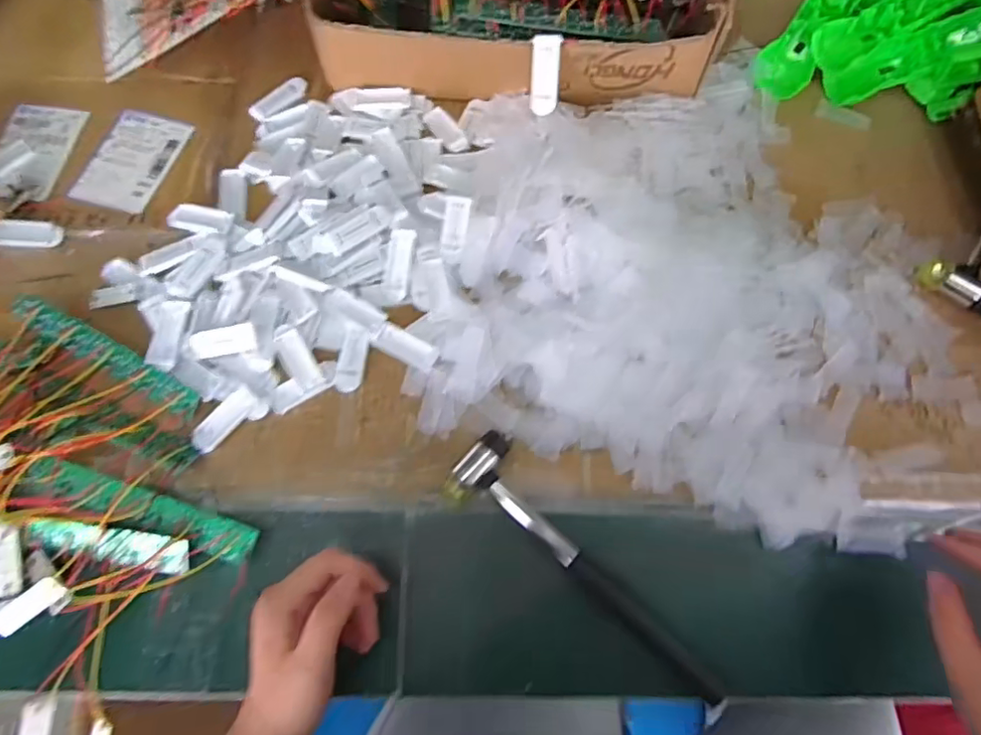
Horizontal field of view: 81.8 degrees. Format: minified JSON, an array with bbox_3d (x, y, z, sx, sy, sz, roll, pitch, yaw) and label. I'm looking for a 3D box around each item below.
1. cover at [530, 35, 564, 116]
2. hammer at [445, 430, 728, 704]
[{"bbox_3d":[0.045,-0.242,0.470,0.023,0.006,0.058,1,115,-1],"label":"cover"},{"bbox_3d":[0.065,0.144,0.401,0.233,0.022,0.057,43,75,13],"label":"hammer"}]

